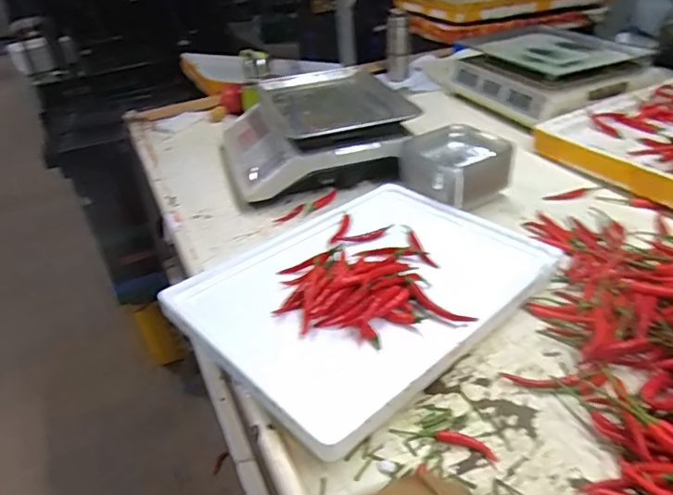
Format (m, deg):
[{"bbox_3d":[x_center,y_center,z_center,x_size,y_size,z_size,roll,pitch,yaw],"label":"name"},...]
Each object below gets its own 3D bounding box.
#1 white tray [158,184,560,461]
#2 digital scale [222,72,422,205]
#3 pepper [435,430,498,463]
[{"bbox_3d":[0.038,0.041,0.641,0.299,0.051,0.414,27,43,37],"label":"white tray"},{"bbox_3d":[-0.047,-0.219,0.959,0.311,0.093,0.331,-14,35,-13],"label":"digital scale"},{"bbox_3d":[0.117,0.176,0.474,0.054,0.008,0.017,14,37,24],"label":"pepper"}]

